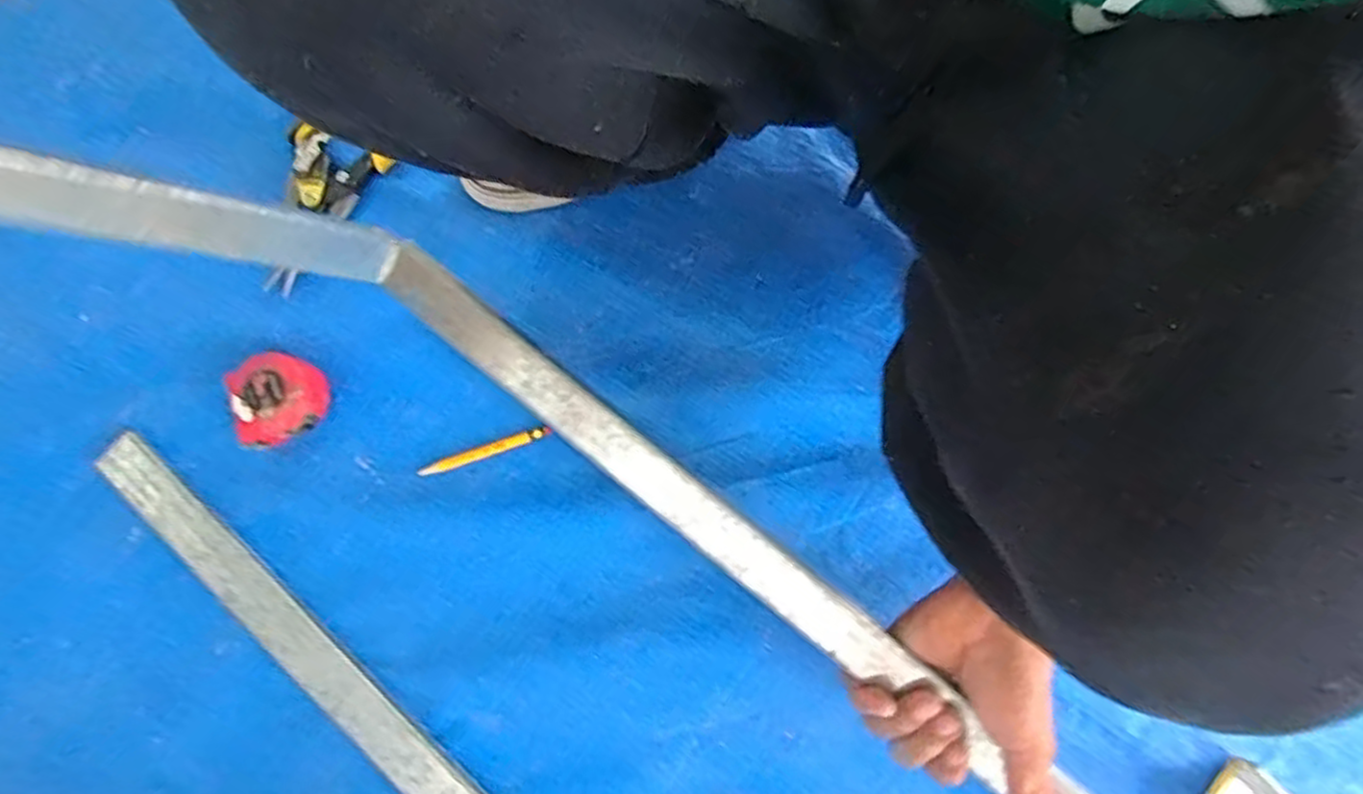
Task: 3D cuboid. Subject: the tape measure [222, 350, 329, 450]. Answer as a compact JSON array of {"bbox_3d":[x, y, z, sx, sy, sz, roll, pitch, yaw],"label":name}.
[{"bbox_3d":[-0.308,0.003,0.553,0.067,0.041,0.072,5,77,2],"label":"tape measure"}]

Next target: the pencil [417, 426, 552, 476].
[{"bbox_3d":[-0.155,0.042,0.570,0.104,0.004,0.011,-18,78,-4],"label":"pencil"}]

